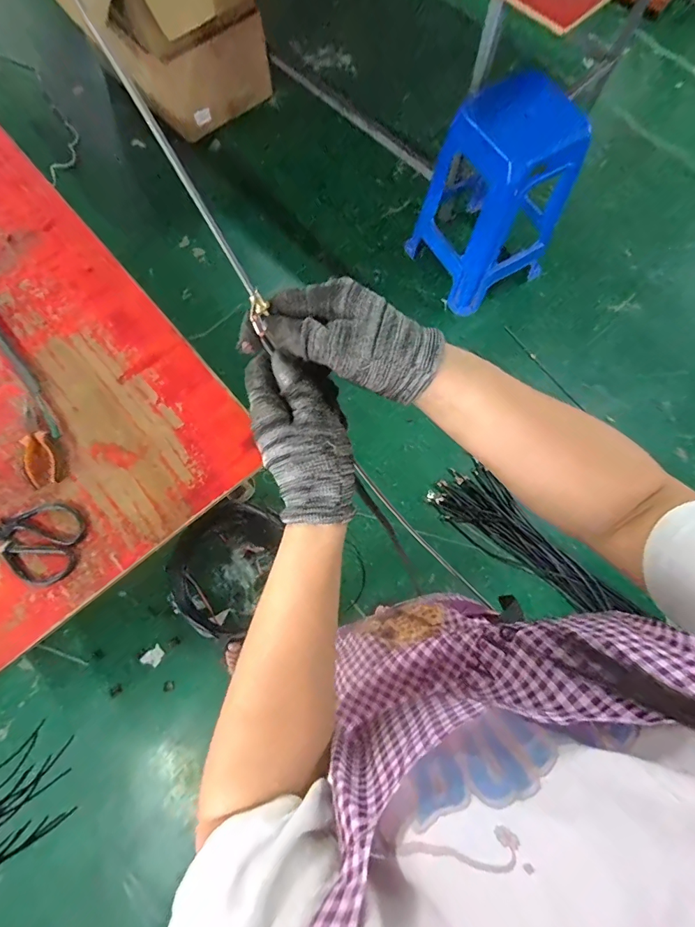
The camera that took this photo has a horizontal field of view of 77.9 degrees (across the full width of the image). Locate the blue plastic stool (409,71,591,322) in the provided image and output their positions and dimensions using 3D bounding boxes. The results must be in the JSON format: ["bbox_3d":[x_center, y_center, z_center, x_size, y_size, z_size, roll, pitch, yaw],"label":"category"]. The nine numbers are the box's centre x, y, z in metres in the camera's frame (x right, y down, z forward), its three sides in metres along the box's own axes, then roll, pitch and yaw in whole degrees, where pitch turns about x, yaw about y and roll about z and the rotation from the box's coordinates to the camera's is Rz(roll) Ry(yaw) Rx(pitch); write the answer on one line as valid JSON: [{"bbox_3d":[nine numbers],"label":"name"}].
[{"bbox_3d":[0.482,-0.861,1.374,0.374,0.524,0.356,-31,76,-9],"label":"blue plastic stool"}]

